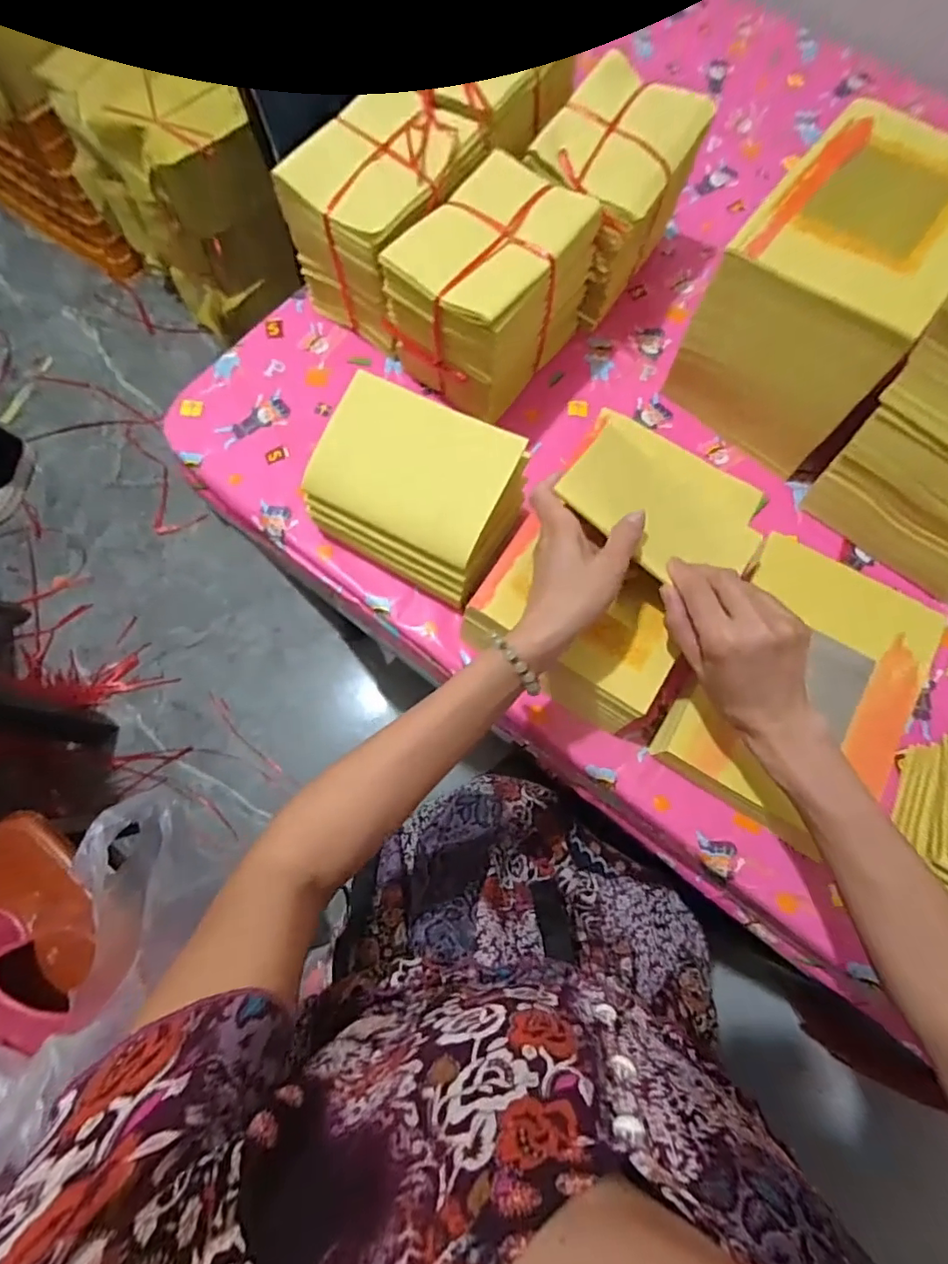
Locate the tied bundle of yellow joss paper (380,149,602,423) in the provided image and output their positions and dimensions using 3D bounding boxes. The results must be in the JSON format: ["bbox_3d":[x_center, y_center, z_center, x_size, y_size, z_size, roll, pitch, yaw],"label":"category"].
[{"bbox_3d":[0.020,-0.326,0.531,0.120,0.131,0.174,39,77,10],"label":"tied bundle of yellow joss paper"}]

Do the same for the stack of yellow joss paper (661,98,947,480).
[{"bbox_3d":[0.327,-0.317,0.515,0.159,0.168,0.236,37,77,9],"label":"stack of yellow joss paper"}]

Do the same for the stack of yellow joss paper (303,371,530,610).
[{"bbox_3d":[-0.048,-0.121,0.488,0.171,0.109,0.125,27,75,7],"label":"stack of yellow joss paper"}]

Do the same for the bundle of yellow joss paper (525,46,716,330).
[{"bbox_3d":[0.137,-0.446,0.576,0.120,0.146,0.182,31,76,8],"label":"bundle of yellow joss paper"}]

